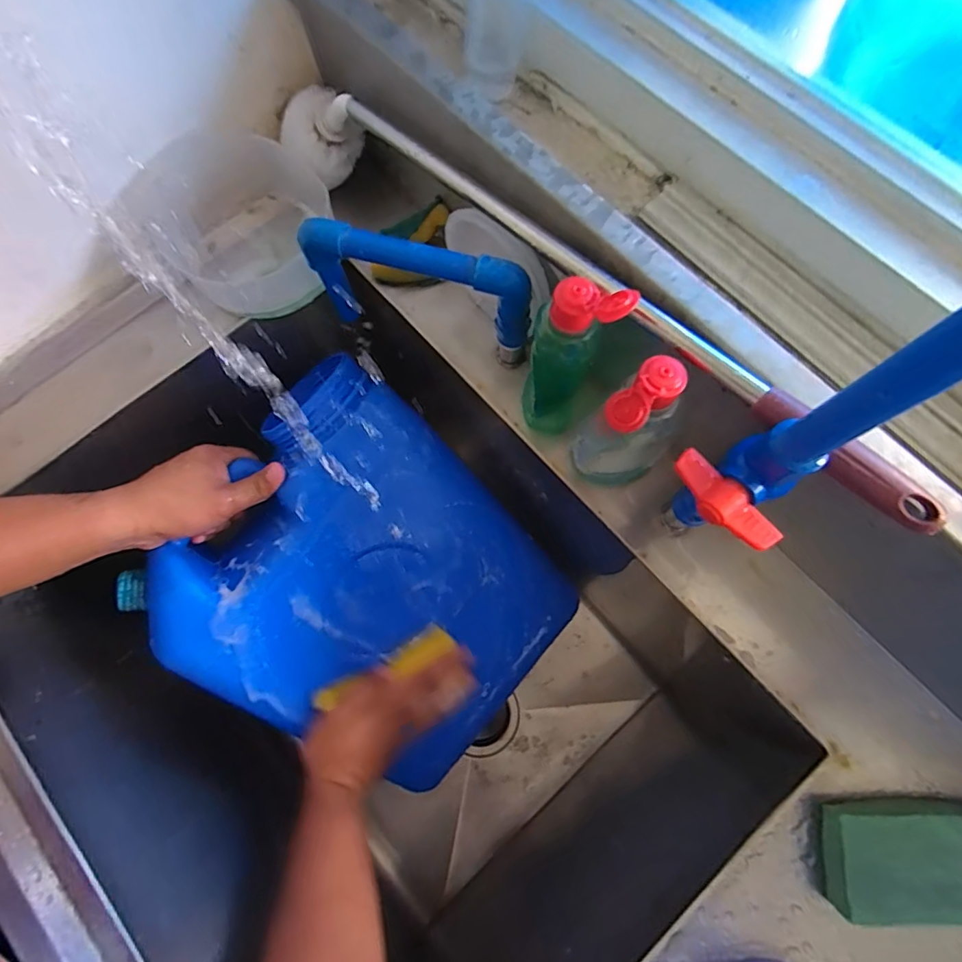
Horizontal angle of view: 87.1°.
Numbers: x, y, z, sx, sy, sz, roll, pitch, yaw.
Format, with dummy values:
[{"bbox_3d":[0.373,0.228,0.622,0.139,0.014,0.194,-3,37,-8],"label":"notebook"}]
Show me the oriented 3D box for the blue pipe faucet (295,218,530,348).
[{"bbox_3d":[-0.047,-0.151,0.394,0.174,0.077,0.030,12,76,5],"label":"blue pipe faucet"}]

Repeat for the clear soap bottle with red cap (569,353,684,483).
[{"bbox_3d":[0.102,-0.031,0.356,0.063,0.149,0.053,-43,78,-9],"label":"clear soap bottle with red cap"}]

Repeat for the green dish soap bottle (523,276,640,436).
[{"bbox_3d":[0.064,-0.090,0.368,0.054,0.163,0.060,8,76,4],"label":"green dish soap bottle"}]

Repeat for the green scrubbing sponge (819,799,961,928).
[{"bbox_3d":[0.309,0.257,0.341,0.139,0.033,0.068,2,76,2],"label":"green scrubbing sponge"}]

